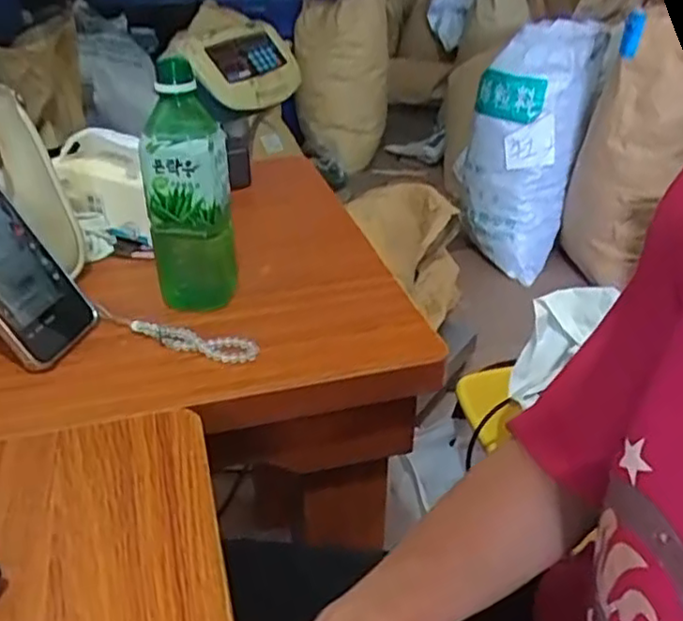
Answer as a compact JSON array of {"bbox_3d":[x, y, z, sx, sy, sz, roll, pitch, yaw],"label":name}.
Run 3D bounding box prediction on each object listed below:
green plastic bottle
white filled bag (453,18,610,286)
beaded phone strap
[{"bbox_3d":[-0.127,-0.095,0.566,0.069,0.201,0.059,-5,33,-10],"label":"green plastic bottle"},{"bbox_3d":[0.476,-0.421,1.763,0.264,0.601,0.190,24,39,32],"label":"white filled bag"},{"bbox_3d":[-0.138,0.020,0.553,0.145,0.014,0.028,11,33,15],"label":"beaded phone strap"}]

